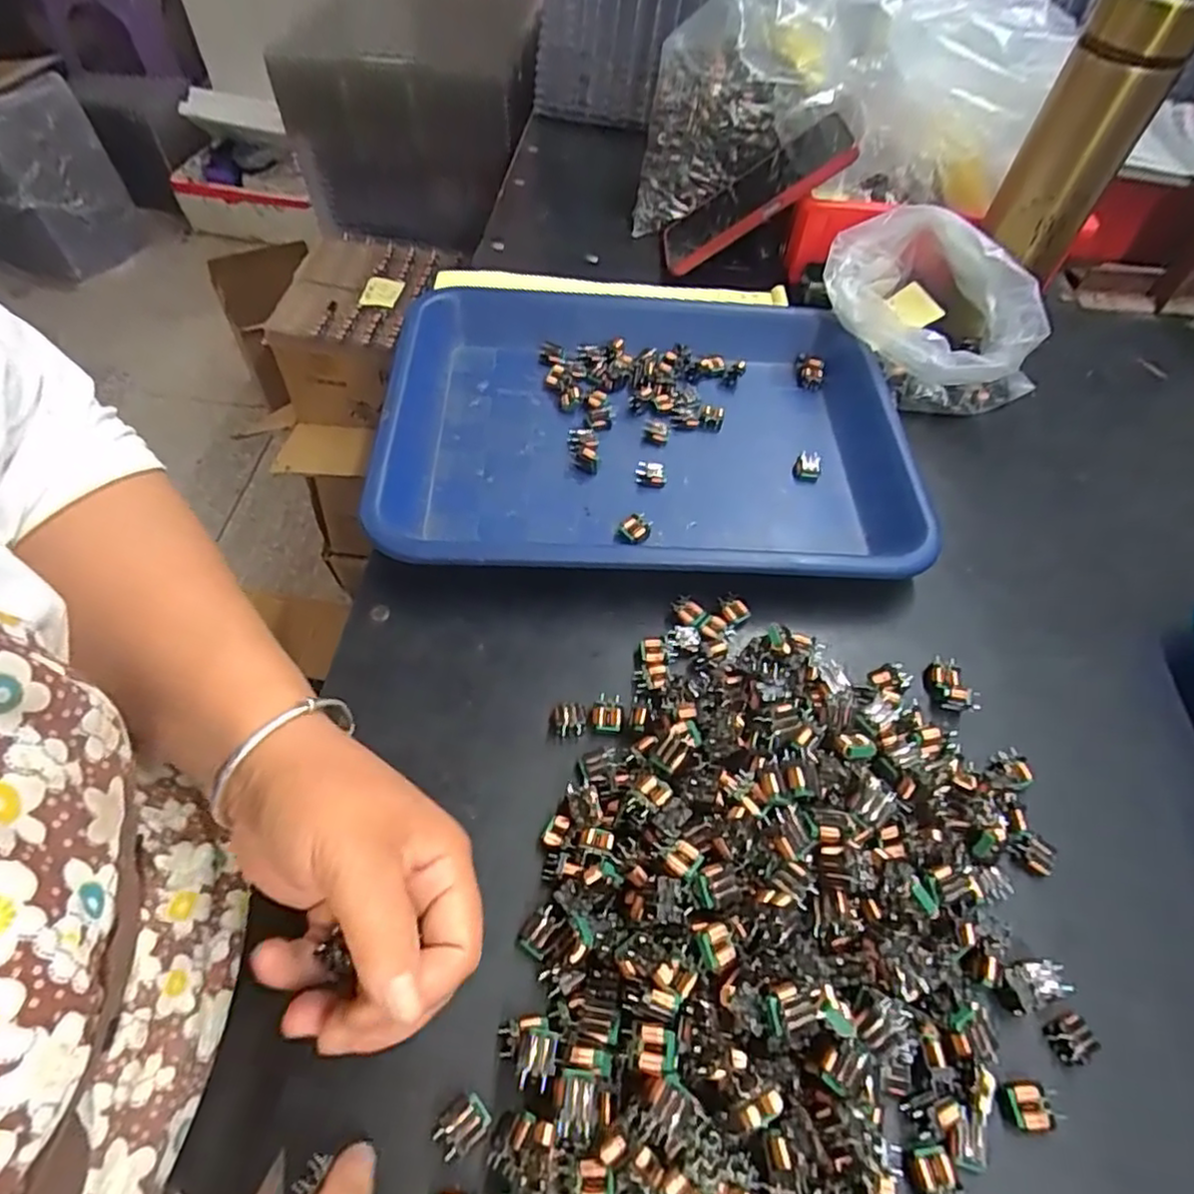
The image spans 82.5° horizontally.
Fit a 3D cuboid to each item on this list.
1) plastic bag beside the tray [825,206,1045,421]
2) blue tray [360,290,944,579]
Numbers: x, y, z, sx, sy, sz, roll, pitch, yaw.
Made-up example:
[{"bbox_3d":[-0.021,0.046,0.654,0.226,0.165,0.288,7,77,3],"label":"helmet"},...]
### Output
[{"bbox_3d":[0.248,-0.211,0.503,0.116,0.098,0.150,-33,64,-24],"label":"plastic bag beside the tray"},{"bbox_3d":[0.032,-0.115,0.460,0.331,0.035,0.254,2,56,-4],"label":"blue tray"}]

